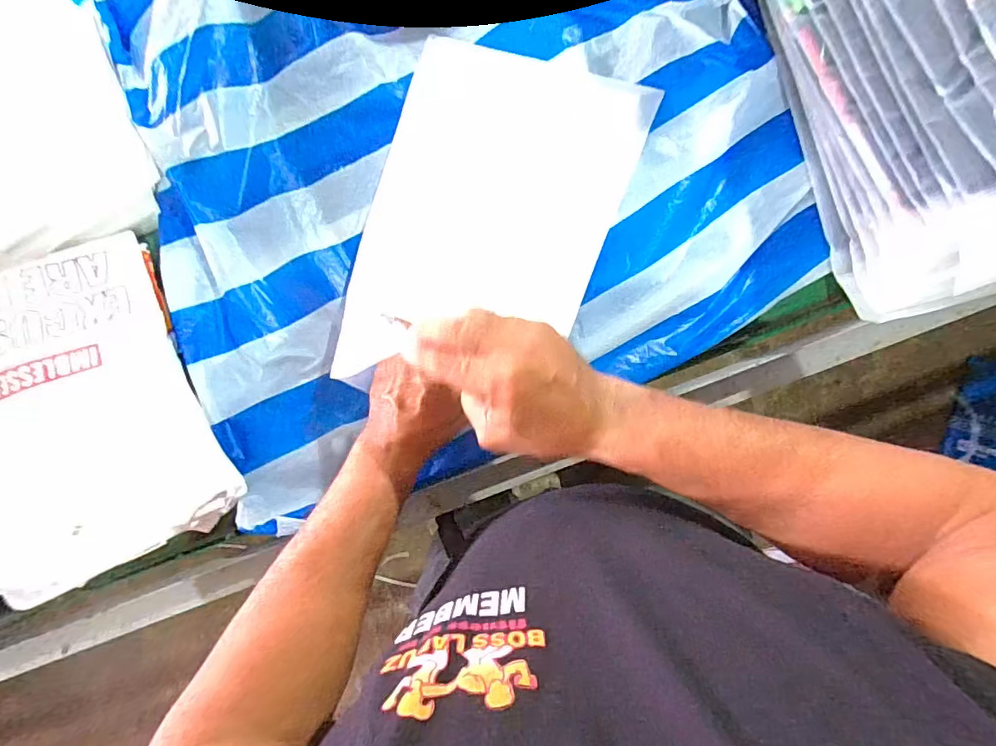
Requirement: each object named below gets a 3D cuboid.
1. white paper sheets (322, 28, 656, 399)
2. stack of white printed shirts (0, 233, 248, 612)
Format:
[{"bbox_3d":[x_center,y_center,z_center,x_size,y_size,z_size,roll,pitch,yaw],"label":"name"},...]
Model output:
[{"bbox_3d":[-0.003,-0.147,0.469,0.230,0.030,0.342,14,82,2],"label":"white paper sheets"},{"bbox_3d":[-0.402,0.042,0.463,0.230,0.058,0.292,-25,88,0],"label":"stack of white printed shirts"}]

